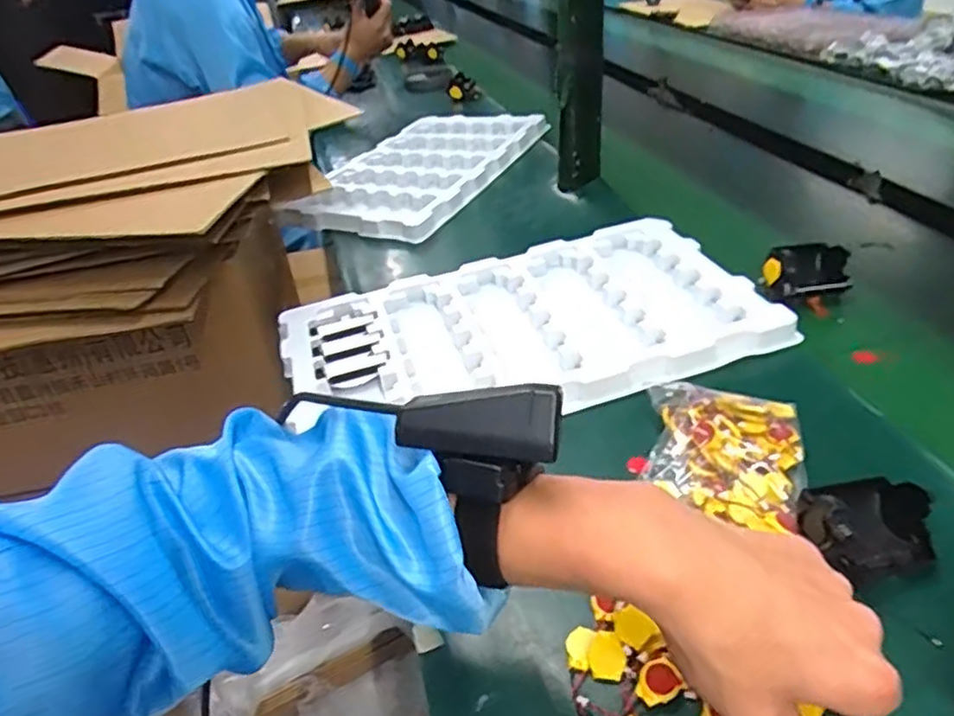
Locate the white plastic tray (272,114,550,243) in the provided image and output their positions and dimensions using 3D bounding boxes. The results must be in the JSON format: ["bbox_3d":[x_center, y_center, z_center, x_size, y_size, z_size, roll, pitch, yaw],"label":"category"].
[{"bbox_3d":[-0.083,-0.291,1.000,0.242,0.020,0.403,14,42,26],"label":"white plastic tray"}]

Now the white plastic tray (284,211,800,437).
[{"bbox_3d":[0.034,-0.035,0.622,0.417,0.022,0.238,-13,35,-8],"label":"white plastic tray"}]

